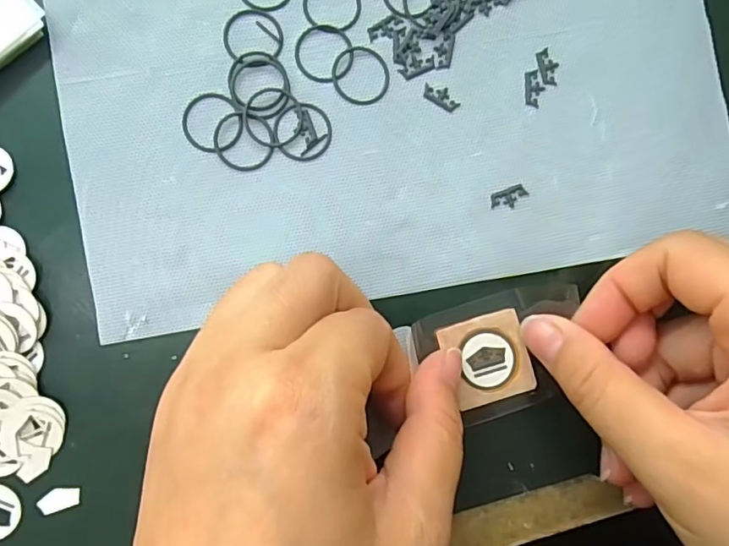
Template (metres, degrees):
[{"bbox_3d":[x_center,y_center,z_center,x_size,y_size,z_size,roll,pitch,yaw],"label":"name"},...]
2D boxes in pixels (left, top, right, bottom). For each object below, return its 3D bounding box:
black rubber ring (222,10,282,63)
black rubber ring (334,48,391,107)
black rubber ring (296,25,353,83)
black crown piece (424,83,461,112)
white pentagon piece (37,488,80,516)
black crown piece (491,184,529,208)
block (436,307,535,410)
[{"bbox_3d":[-0.039,-0.084,0.190,0.021,0.004,0.019,-9,89,-5],"label":"black rubber ring"},{"bbox_3d":[-0.001,-0.070,0.192,0.020,0.004,0.021,0,88,-5],"label":"black rubber ring"},{"bbox_3d":[-0.014,-0.078,0.191,0.020,0.004,0.021,0,88,-5],"label":"black rubber ring"},{"bbox_3d":[0.028,-0.064,0.194,0.014,0.004,0.007,29,86,-3],"label":"black crown piece"},{"bbox_3d":[-0.102,0.076,0.181,0.014,0.004,0.007,-18,90,-5],"label":"white pentagon piece"},{"bbox_3d":[0.052,-0.027,0.195,0.013,0.004,0.007,-20,92,-1],"label":"black crown piece"},{"bbox_3d":[0.043,0.030,0.187,0.028,0.004,0.029,-17,90,-5],"label":"block"}]

